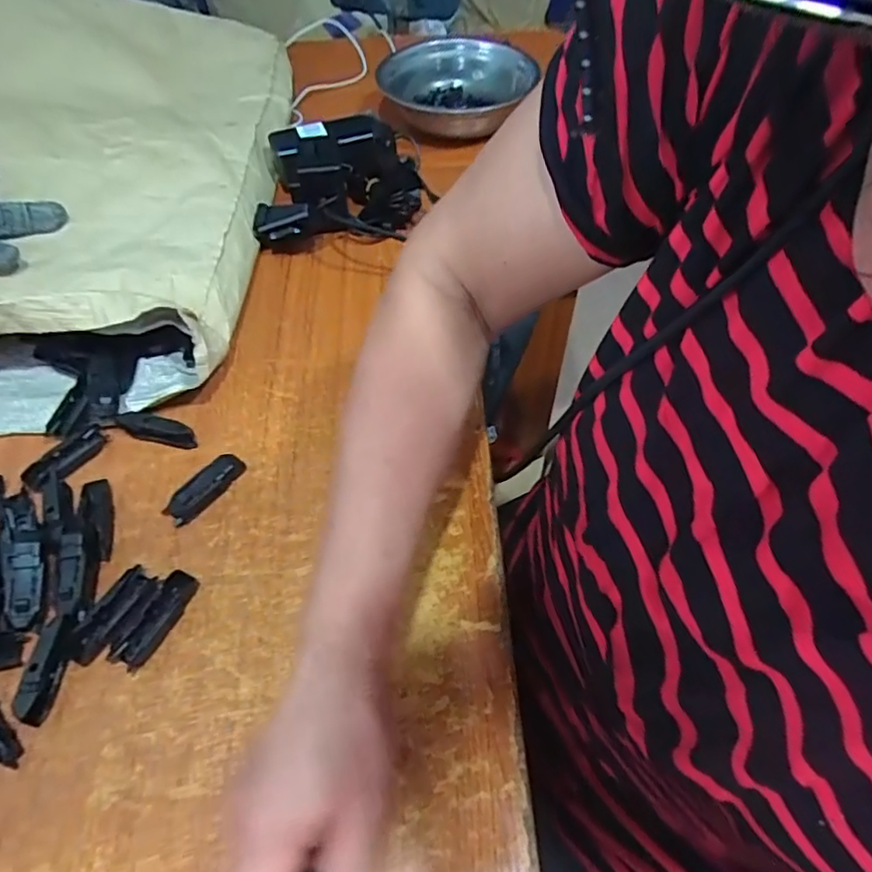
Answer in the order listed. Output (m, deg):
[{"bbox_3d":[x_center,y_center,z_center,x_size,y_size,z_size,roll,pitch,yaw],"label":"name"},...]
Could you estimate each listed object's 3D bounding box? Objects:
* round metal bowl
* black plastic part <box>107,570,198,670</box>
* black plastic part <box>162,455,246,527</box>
[{"bbox_3d":[0.024,-0.457,0.789,0.173,0.073,0.184,0,53,0],"label":"round metal bowl"},{"bbox_3d":[-0.189,0.123,0.404,0.025,0.012,0.067,20,56,15],"label":"black plastic part"},{"bbox_3d":[-0.178,0.040,0.463,0.025,0.016,0.066,30,59,21],"label":"black plastic part"}]

